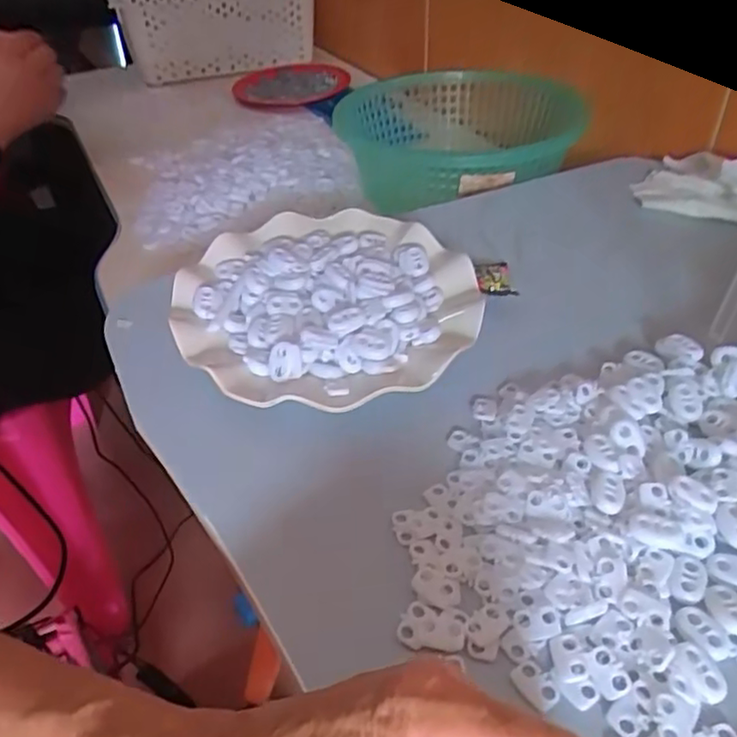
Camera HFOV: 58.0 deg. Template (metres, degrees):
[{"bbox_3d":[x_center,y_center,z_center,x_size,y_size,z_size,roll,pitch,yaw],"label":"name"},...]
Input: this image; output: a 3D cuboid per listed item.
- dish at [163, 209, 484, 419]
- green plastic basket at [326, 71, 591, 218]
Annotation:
[{"bbox_3d":[-0.023,-0.042,0.396,0.174,0.025,0.170,-1,40,1],"label":"dish"},{"bbox_3d":[0.096,-0.216,0.637,0.188,0.086,0.214,-18,43,-18],"label":"green plastic basket"}]

